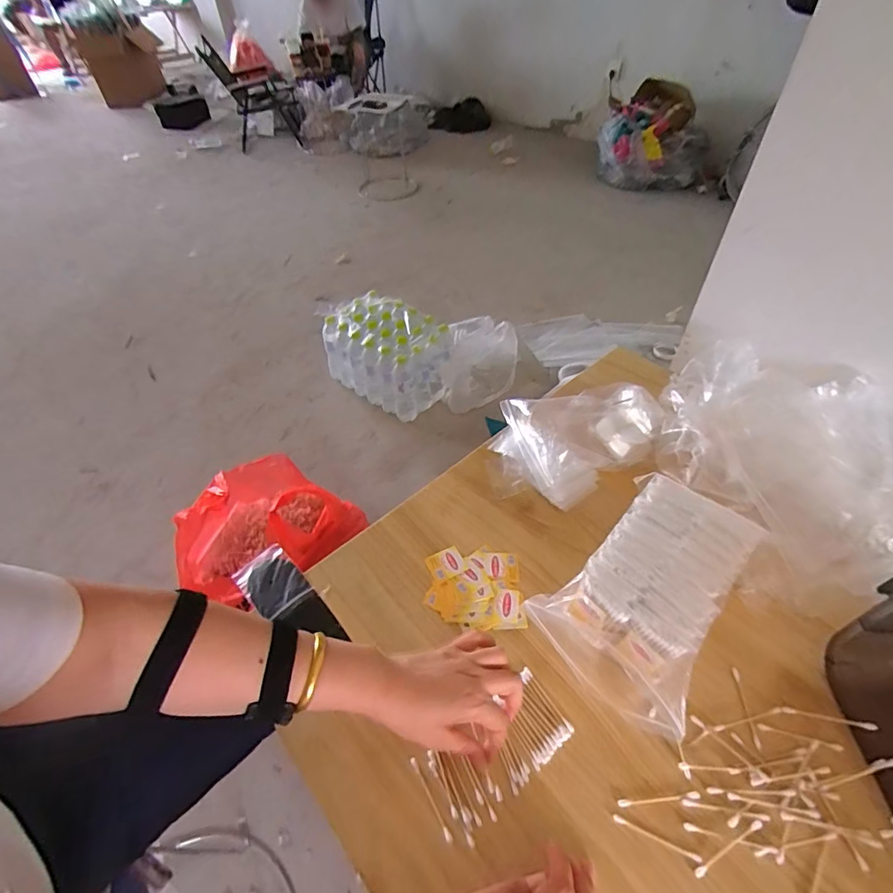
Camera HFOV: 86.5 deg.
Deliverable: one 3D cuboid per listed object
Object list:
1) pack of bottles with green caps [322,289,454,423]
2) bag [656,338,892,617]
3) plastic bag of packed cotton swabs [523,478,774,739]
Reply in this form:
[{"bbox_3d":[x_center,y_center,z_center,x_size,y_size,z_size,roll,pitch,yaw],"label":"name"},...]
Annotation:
[{"bbox_3d":[-0.185,-0.307,1.532,0.370,0.235,0.262,31,56,27],"label":"pack of bottles with green caps"},{"bbox_3d":[0.440,0.010,0.606,0.349,0.088,0.360,-12,48,-9],"label":"bag"},{"bbox_3d":[0.221,0.150,0.523,0.164,0.077,0.247,31,56,27],"label":"plastic bag of packed cotton swabs"}]

